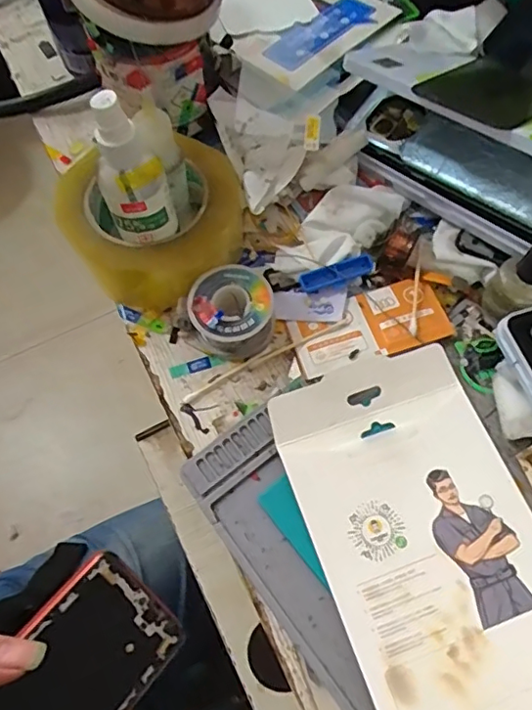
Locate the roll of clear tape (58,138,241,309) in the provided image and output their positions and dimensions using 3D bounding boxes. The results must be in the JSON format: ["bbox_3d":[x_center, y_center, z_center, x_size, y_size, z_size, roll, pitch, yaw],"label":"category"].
[{"bbox_3d":[-0.077,-0.092,0.386,0.119,0.047,0.100,-5,64,0],"label":"roll of clear tape"}]

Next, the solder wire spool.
[{"bbox_3d":[-0.022,-0.028,0.371,0.052,0.031,0.052,-1,64,2],"label":"solder wire spool"}]

